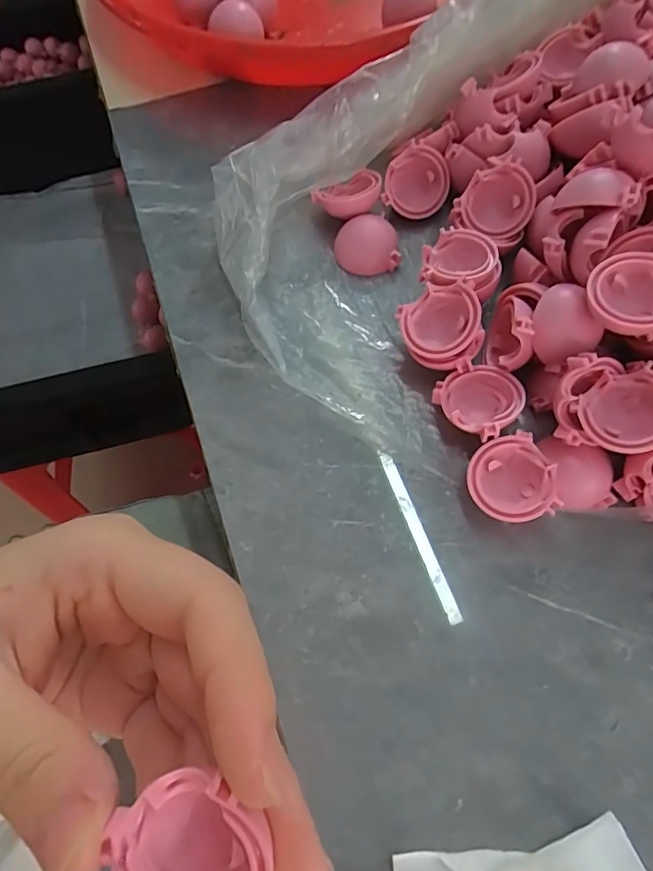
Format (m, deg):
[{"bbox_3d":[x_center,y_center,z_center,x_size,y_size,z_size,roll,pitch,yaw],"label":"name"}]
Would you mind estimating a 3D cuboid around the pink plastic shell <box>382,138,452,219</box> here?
[{"bbox_3d":[0.042,-0.117,0.240,0.028,0.016,0.031,13,102,-1],"label":"pink plastic shell"}]

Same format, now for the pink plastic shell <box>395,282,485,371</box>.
[{"bbox_3d":[0.044,-0.043,0.199,0.030,0.016,0.031,-42,66,3],"label":"pink plastic shell"}]

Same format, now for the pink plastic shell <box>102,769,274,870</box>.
[{"bbox_3d":[-0.024,0.078,0.099,0.029,0.013,0.029,0,91,10],"label":"pink plastic shell"}]

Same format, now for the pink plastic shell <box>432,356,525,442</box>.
[{"bbox_3d":[0.058,-0.014,0.194,0.030,0.016,0.029,-1,68,2],"label":"pink plastic shell"}]

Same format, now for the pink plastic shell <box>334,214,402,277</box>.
[{"bbox_3d":[0.018,-0.085,0.233,0.028,0.013,0.026,-8,95,5],"label":"pink plastic shell"}]

